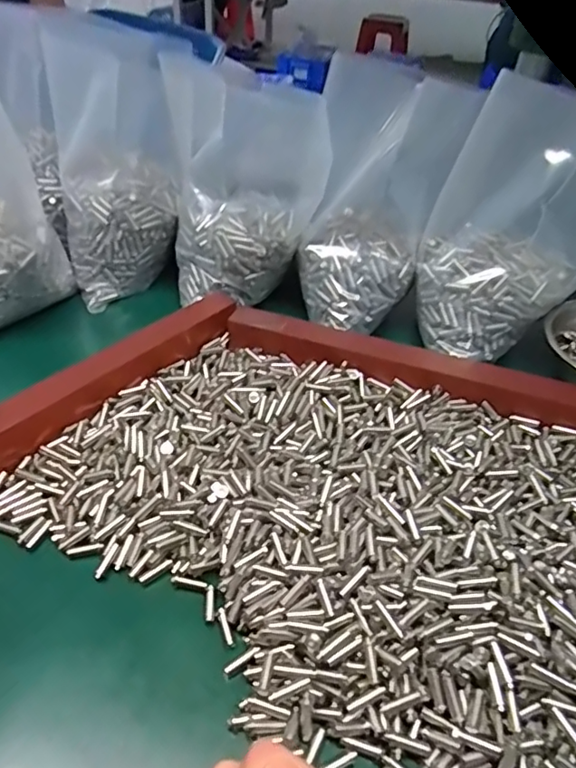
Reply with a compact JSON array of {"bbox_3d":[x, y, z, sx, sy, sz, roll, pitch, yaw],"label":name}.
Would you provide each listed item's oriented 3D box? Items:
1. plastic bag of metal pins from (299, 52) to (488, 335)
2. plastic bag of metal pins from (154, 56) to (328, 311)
[{"bbox_3d":[0.075,-0.153,0.472,0.118,0.185,0.113,8,43,4],"label":"plastic bag of metal pins"},{"bbox_3d":[-0.042,-0.177,0.497,0.123,0.171,0.102,-9,44,-14],"label":"plastic bag of metal pins"}]

